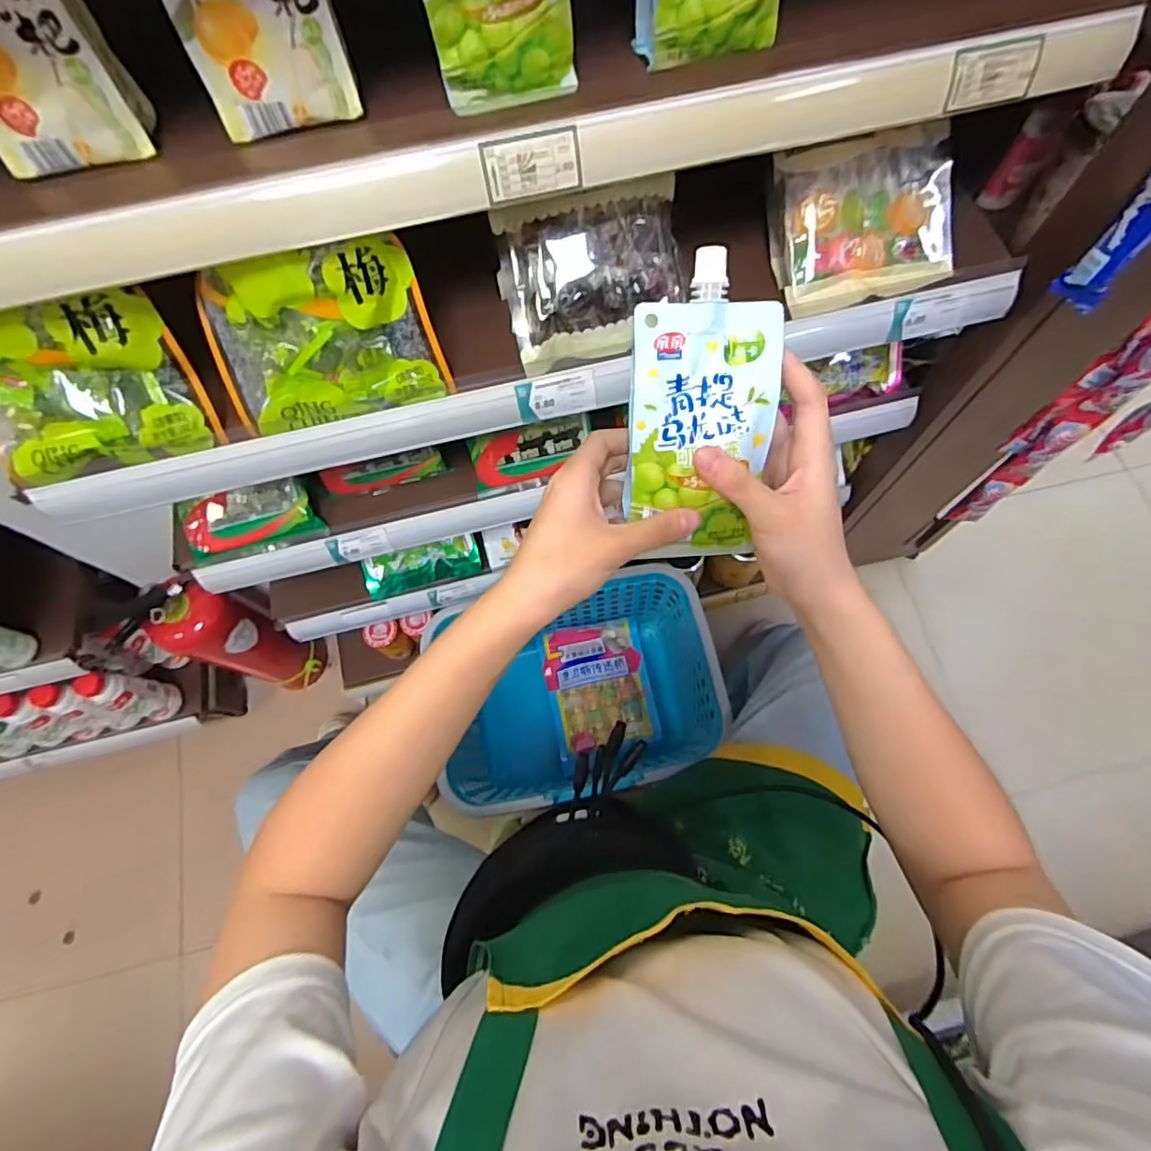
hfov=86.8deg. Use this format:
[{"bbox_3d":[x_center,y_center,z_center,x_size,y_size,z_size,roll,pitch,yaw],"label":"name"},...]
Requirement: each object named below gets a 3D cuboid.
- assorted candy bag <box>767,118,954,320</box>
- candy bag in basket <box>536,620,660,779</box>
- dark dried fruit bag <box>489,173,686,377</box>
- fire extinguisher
[{"bbox_3d":[0.254,-0.307,0.535,0.157,0.030,0.125,-12,105,-1],"label":"assorted candy bag"},{"bbox_3d":[0.042,0.187,0.983,0.164,0.021,0.219,-11,70,-2],"label":"candy bag in basket"},{"bbox_3d":[0.016,-0.242,0.499,0.144,0.121,0.031,-13,26,-1],"label":"dark dried fruit bag"},{"bbox_3d":[-0.584,0.120,1.060,0.149,0.386,0.108,11,71,6],"label":"fire extinguisher"}]

